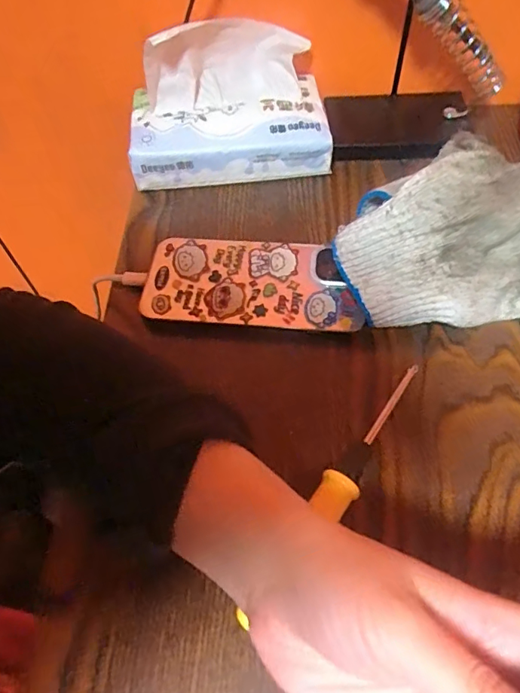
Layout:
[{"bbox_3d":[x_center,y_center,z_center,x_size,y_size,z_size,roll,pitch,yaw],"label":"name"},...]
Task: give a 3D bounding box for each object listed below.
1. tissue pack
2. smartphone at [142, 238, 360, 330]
[{"bbox_3d":[-0.025,-0.179,0.356,0.143,0.093,0.075,-6,58,-1],"label":"tissue pack"},{"bbox_3d":[-0.006,-0.044,0.320,0.135,0.006,0.066,4,58,5],"label":"smartphone"}]

